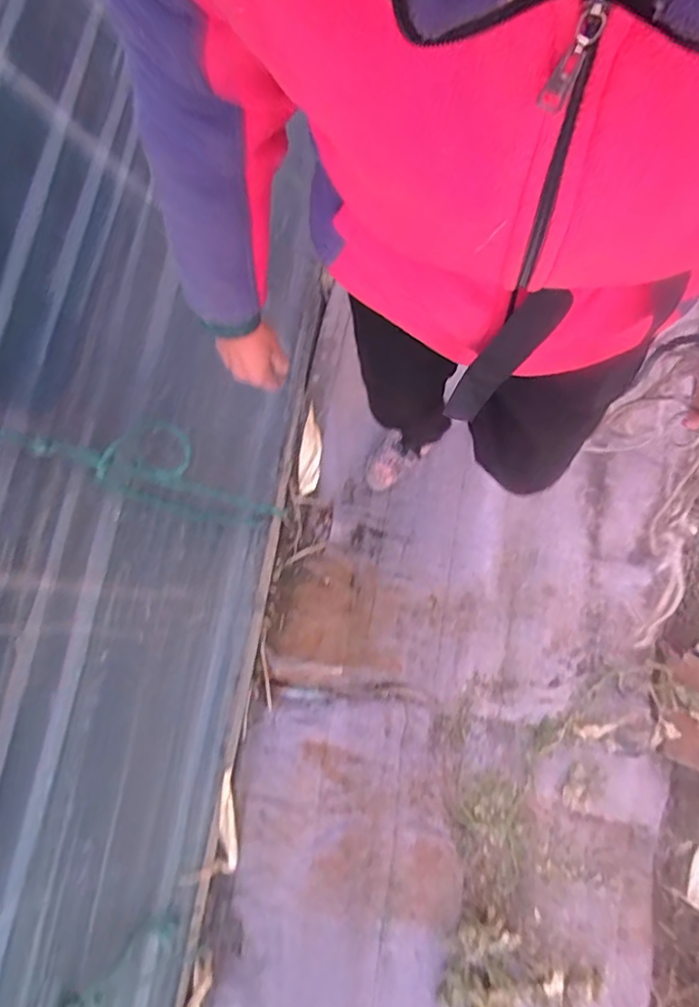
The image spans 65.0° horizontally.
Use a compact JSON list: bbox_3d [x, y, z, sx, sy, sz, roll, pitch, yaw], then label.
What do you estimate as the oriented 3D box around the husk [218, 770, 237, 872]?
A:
[{"bbox_3d":[-0.242,0.629,1.087,0.031,0.032,0.187,-5,80,2],"label":"husk"}]

